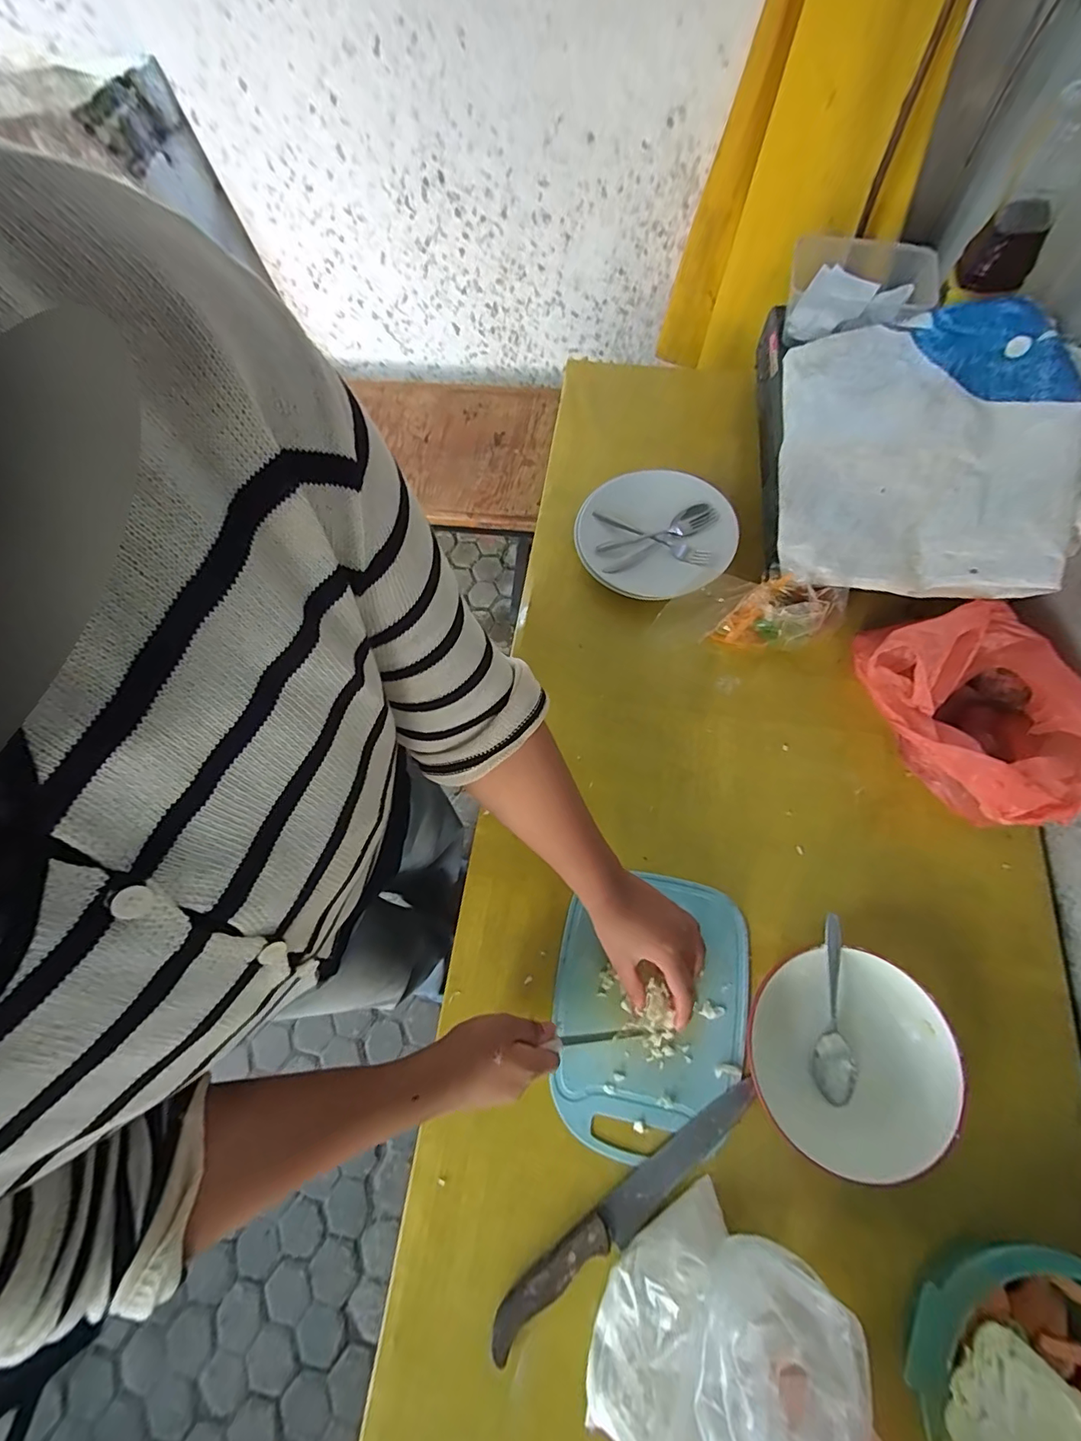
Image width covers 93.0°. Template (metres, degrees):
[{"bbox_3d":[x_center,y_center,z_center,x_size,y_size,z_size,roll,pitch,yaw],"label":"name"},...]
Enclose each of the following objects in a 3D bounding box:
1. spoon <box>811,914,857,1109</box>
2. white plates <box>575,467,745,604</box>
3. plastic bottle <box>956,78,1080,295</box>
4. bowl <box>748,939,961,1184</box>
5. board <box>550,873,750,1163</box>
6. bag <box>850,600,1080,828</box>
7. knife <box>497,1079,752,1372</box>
[{"bbox_3d":[0.269,0.262,0.467,0.036,0.012,0.165,0,90,1],"label":"spoon"},{"bbox_3d":[0.151,-0.247,0.680,0.196,0.025,0.191,0,70,1],"label":"white plates"},{"bbox_3d":[0.512,-0.543,0.516,0.070,0.168,0.062,28,74,15],"label":"plastic bottle"},{"bbox_3d":[0.268,0.299,0.460,0.153,0.069,0.169,0,69,6],"label":"bowl"},{"bbox_3d":[0.106,0.280,0.501,0.180,0.012,0.242,10,71,5],"label":"board"},{"bbox_3d":[0.447,-0.004,0.542,0.151,0.109,0.223,-10,68,1],"label":"bag"},{"bbox_3d":[0.078,0.419,0.441,0.288,0.019,0.029,-34,73,-10],"label":"knife"}]

